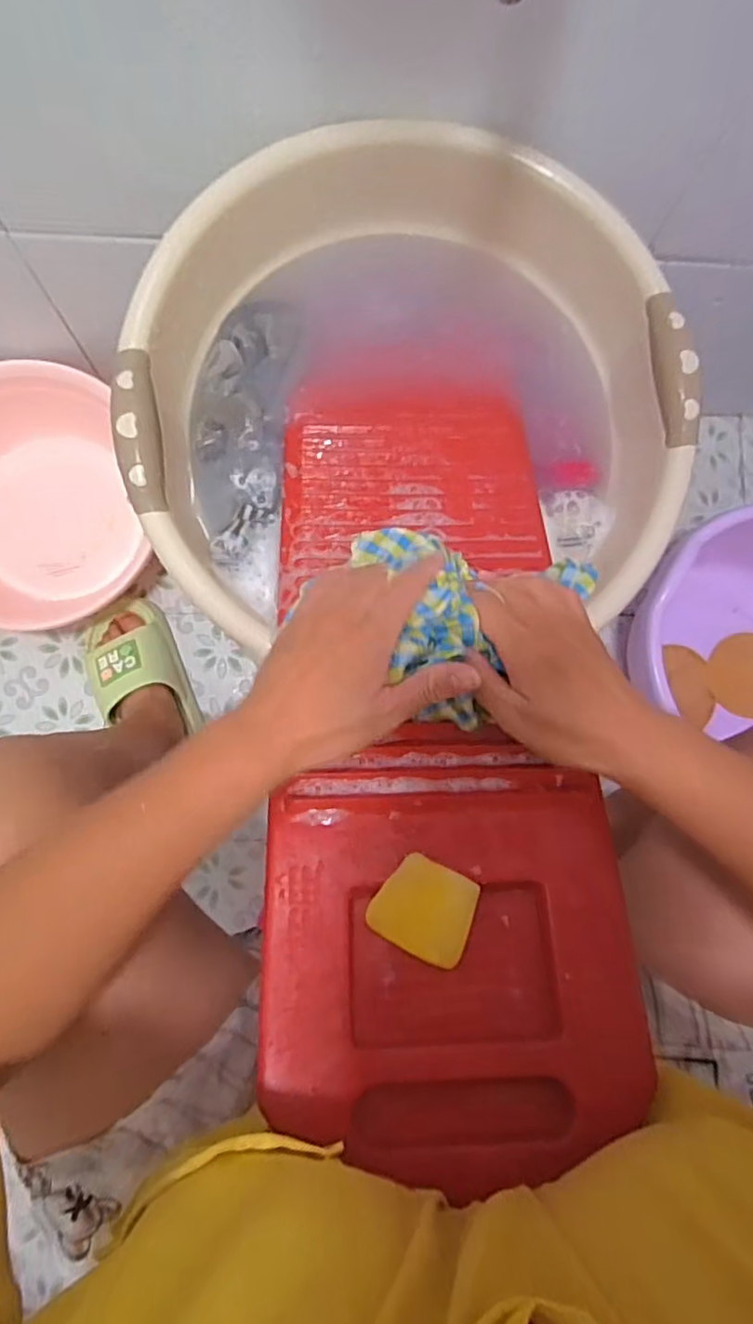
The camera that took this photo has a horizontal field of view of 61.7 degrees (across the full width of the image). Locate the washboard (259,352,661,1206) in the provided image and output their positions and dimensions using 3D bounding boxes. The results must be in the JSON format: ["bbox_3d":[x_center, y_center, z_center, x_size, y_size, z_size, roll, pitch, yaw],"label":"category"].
[{"bbox_3d":[0.032,-0.004,0.410,0.195,0.029,0.543,-1,62,-5],"label":"washboard"}]

